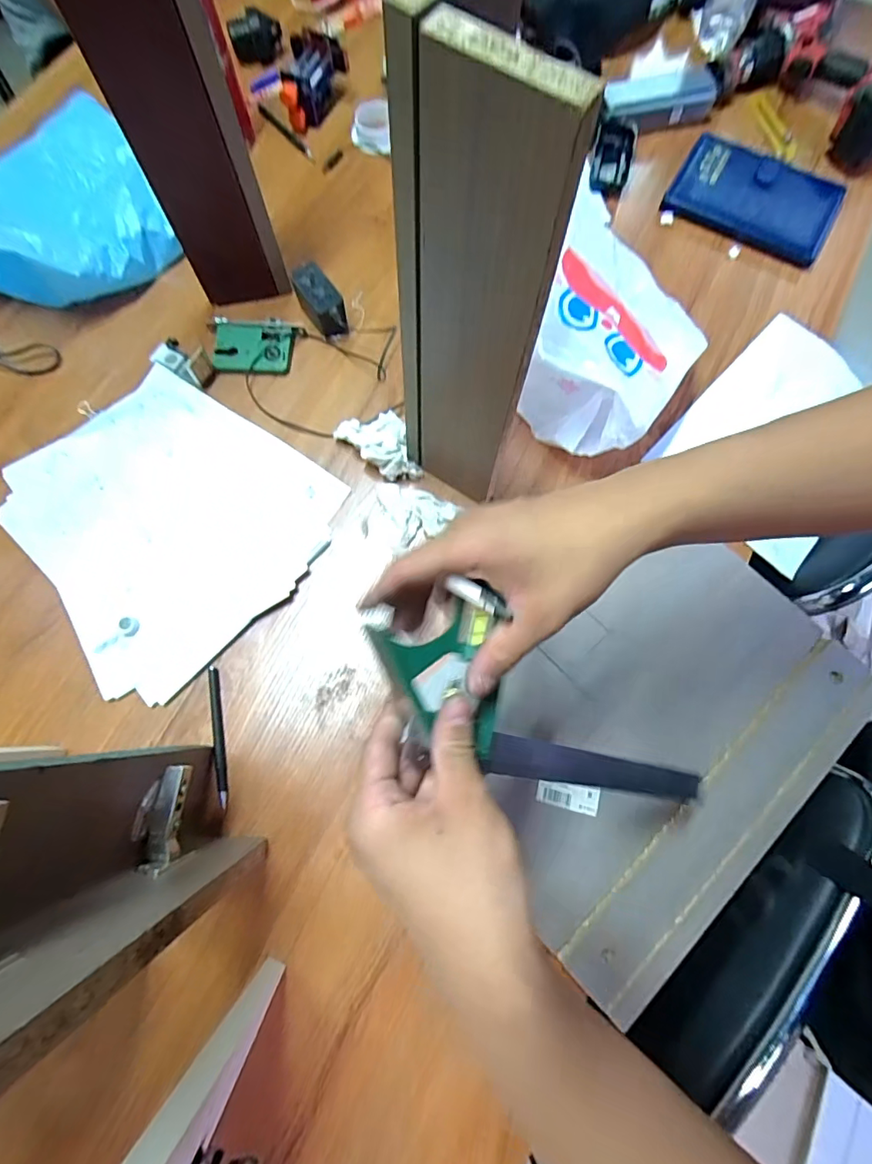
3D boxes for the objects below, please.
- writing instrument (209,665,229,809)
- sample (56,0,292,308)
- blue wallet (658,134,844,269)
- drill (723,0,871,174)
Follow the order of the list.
[{"bbox_3d":[-0.220,0.153,0.515,0.011,0.006,0.135,-12,73,-4],"label":"writing instrument"},{"bbox_3d":[-0.238,-0.430,0.475,0.103,0.401,0.026,-20,74,-6],"label":"sample"},{"bbox_3d":[0.443,-0.537,0.711,0.216,0.021,0.157,25,74,7],"label":"blue wallet"},{"bbox_3d":[0.563,-0.748,0.734,0.224,0.095,0.316,-38,77,-11],"label":"drill"}]

